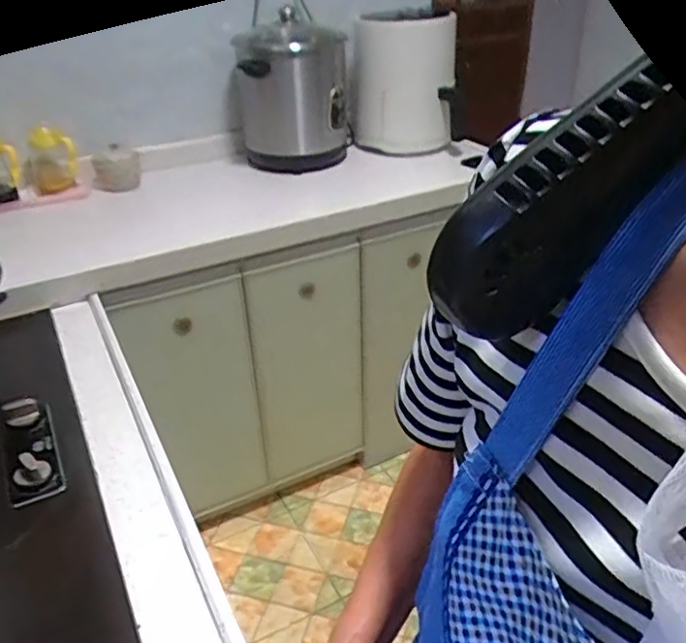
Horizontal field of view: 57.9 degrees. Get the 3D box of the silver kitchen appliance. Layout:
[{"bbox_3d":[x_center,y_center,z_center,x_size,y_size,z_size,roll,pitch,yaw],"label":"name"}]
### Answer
[{"bbox_3d":[-0.115,-0.550,1.500,0.266,0.315,0.280,-7,32,-8],"label":"silver kitchen appliance"}]

